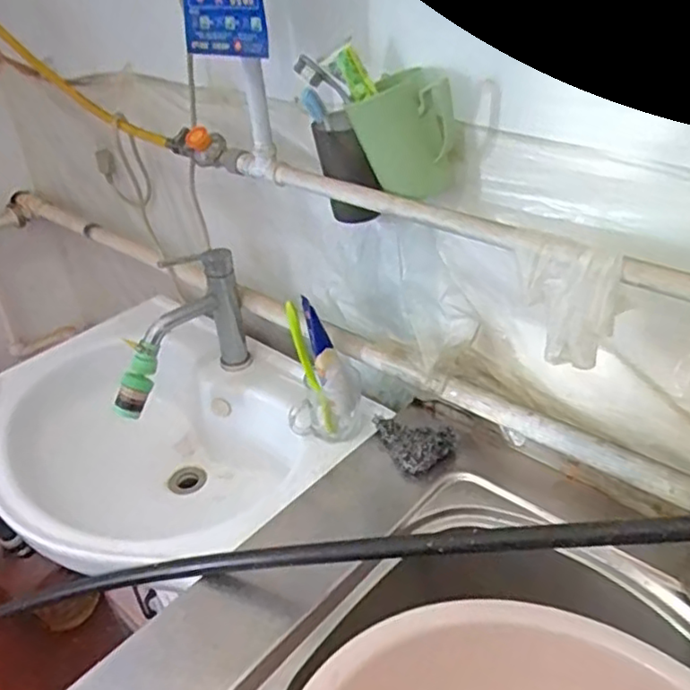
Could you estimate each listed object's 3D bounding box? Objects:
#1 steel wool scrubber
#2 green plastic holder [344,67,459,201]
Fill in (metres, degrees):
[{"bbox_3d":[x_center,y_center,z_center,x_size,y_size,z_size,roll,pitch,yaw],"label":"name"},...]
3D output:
[{"bbox_3d":[0.092,0.114,0.824,0.079,0.033,0.101,-16,37,-14],"label":"steel wool scrubber"},{"bbox_3d":[0.069,-0.220,0.677,0.103,0.117,0.059,14,40,26],"label":"green plastic holder"}]

